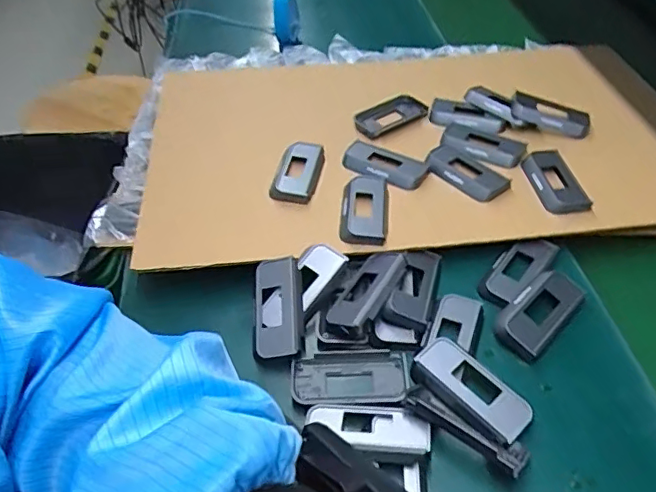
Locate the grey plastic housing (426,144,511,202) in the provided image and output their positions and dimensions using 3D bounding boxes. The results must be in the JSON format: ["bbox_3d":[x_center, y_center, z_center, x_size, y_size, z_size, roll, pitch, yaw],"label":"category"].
[{"bbox_3d":[0.121,-0.065,0.486,0.039,0.008,0.071,-34,54,-29],"label":"grey plastic housing"}]

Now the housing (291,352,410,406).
[{"bbox_3d":[0.014,0.088,0.364,0.075,0.008,0.036,0,45,0],"label":"housing"}]

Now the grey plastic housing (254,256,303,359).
[{"bbox_3d":[-0.035,0.042,0.387,0.032,0.010,0.072,-2,62,-1],"label":"grey plastic housing"}]

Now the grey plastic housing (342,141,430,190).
[{"bbox_3d":[0.050,-0.071,0.492,0.074,0.008,0.039,21,49,20],"label":"grey plastic housing"}]

